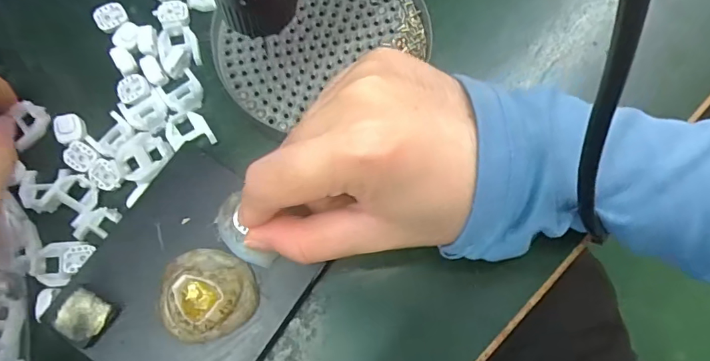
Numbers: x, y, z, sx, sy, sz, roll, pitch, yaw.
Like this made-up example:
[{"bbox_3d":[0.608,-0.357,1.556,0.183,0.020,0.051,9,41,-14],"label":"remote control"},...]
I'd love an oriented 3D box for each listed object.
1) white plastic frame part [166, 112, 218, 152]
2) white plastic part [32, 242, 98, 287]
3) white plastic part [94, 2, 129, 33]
[{"bbox_3d":[-0.089,-0.026,0.253,0.022,0.004,0.021,-31,77,-9],"label":"white plastic frame part"},{"bbox_3d":[-0.145,0.041,0.238,0.027,0.006,0.022,-1,75,-1],"label":"white plastic part"},{"bbox_3d":[-0.136,-0.091,0.265,0.017,0.004,0.015,-41,79,-11],"label":"white plastic part"}]

